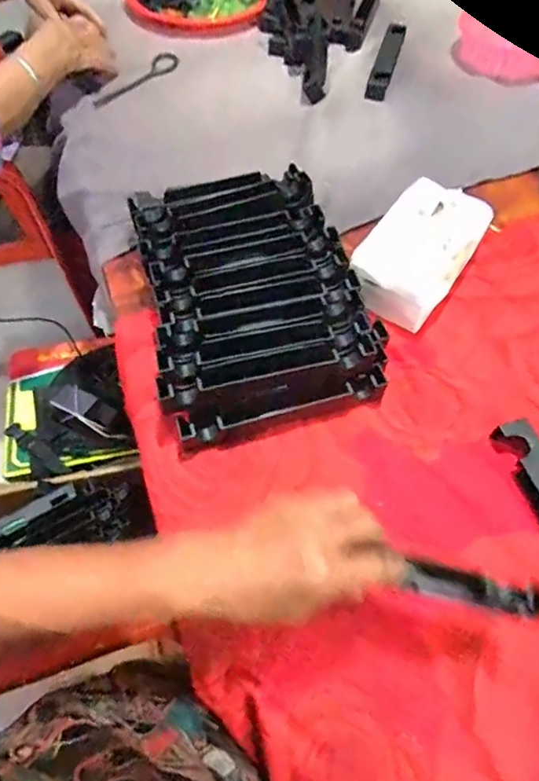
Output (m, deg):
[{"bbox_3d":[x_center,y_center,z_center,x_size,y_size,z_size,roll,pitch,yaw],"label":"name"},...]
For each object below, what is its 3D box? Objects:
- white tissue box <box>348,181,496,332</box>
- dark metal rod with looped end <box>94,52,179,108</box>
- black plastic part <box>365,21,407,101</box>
[{"bbox_3d":[0.160,-0.145,0.572,0.098,0.063,0.172,31,63,18],"label":"white tissue box"},{"bbox_3d":[-0.193,-0.467,0.810,0.034,0.013,0.183,25,62,14],"label":"dark metal rod with looped end"},{"bbox_3d":[0.183,-0.513,0.835,0.028,0.020,0.196,15,60,9],"label":"black plastic part"}]

